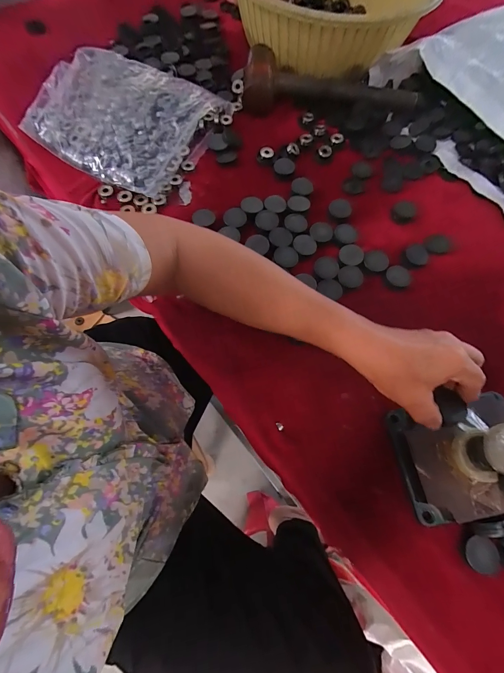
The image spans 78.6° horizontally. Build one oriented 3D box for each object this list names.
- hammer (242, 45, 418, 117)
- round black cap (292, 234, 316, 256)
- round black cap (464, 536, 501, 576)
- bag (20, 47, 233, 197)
[{"bbox_3d":[0.134,-0.442,0.531,0.299,0.053,0.089,-1,70,2],"label":"hammer"},{"bbox_3d":[0.074,-0.128,0.432,0.032,0.005,0.031,1,68,-2],"label":"round black cap"},{"bbox_3d":[0.227,0.216,0.304,0.028,0.004,0.031,13,74,29],"label":"round black cap"},{"bbox_3d":[-0.210,-0.369,0.505,0.274,0.052,0.245,29,69,9],"label":"bag"}]

